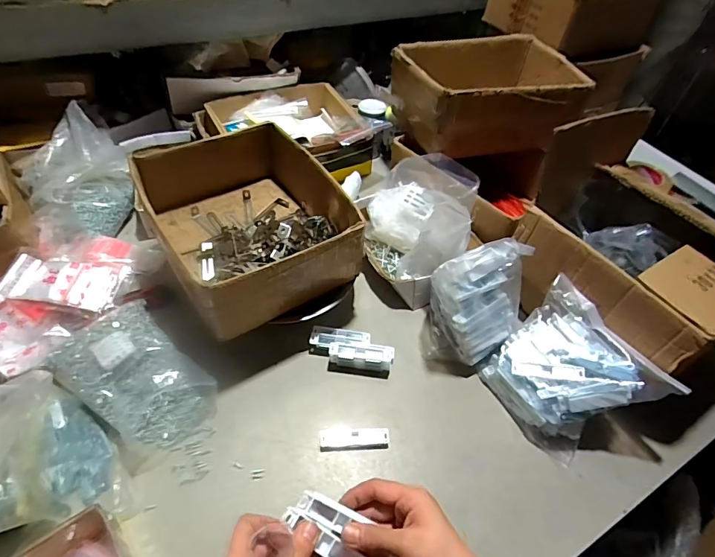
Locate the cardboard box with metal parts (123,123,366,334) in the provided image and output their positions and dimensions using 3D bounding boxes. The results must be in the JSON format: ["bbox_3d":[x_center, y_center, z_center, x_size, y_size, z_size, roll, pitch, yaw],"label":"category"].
[{"bbox_3d":[-0.163,-0.085,0.656,0.250,0.117,0.291,-26,57,-25],"label":"cardboard box with metal parts"}]

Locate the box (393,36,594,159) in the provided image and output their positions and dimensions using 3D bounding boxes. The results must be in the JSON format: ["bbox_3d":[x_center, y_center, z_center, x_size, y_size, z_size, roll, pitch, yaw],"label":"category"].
[{"bbox_3d":[0.261,-0.363,0.853,0.328,0.140,0.239,-15,53,-18],"label":"box"}]

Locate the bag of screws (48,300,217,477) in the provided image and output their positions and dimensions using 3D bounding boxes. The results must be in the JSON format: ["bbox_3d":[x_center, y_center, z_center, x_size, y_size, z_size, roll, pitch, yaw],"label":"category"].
[{"bbox_3d":[-0.310,0.132,0.582,0.221,0.078,0.139,36,55,23],"label":"bag of screws"}]

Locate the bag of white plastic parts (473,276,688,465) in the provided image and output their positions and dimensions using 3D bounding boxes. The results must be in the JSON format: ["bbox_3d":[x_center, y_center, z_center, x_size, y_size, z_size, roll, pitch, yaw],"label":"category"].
[{"bbox_3d":[0.296,0.137,0.609,0.145,0.137,0.191,-22,55,-22],"label":"bag of white plastic parts"}]

